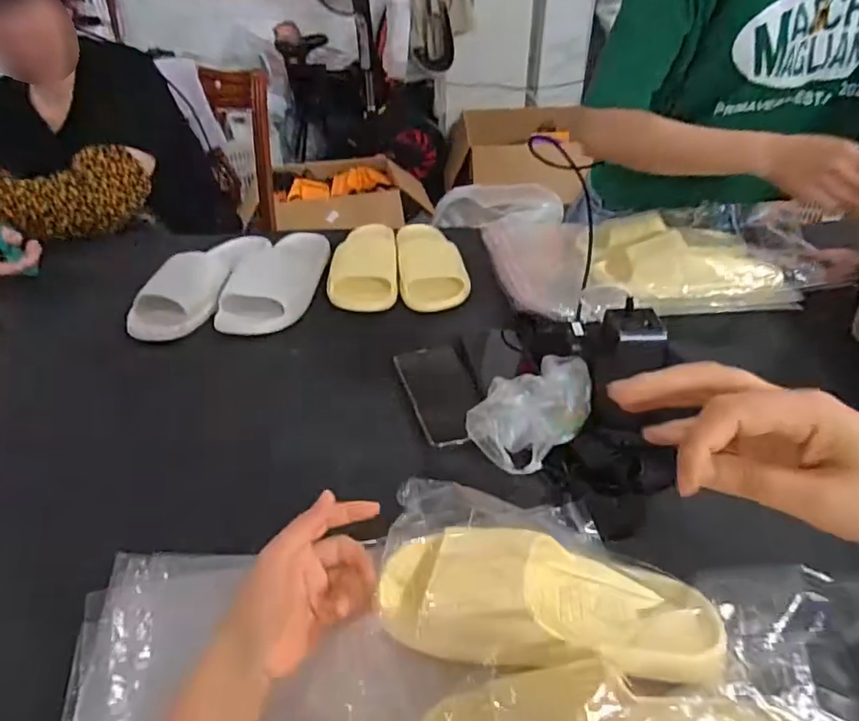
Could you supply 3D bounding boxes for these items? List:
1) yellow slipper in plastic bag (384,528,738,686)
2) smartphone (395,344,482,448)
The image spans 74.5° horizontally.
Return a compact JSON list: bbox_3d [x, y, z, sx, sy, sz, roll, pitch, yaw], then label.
[{"bbox_3d":[0.078,0.158,0.378,0.226,0.060,0.096,9,39,12],"label":"yellow slipper in plastic bag"},{"bbox_3d":[0.012,0.029,0.636,0.075,0.008,0.159,-9,39,-11],"label":"smartphone"}]

